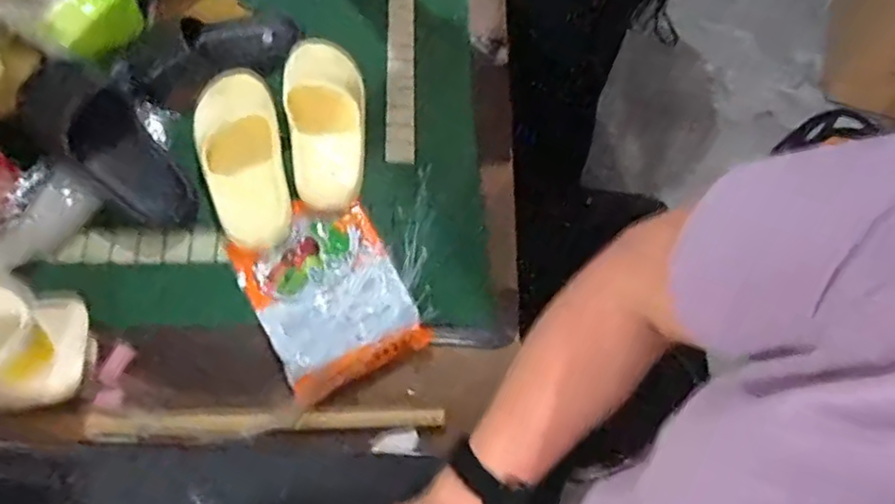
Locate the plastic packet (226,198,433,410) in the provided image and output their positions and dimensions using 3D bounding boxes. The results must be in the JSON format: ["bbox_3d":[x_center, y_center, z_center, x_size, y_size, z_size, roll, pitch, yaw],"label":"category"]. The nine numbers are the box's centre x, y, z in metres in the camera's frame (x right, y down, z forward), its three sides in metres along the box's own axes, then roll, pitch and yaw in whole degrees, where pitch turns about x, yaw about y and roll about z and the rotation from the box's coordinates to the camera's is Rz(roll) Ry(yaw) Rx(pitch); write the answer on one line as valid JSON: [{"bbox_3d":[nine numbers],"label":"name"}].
[{"bbox_3d":[-0.140,0.048,0.758,0.170,0.015,0.230,-24,64,-16],"label":"plastic packet"}]

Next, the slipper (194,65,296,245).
[{"bbox_3d":[-0.267,-0.129,0.822,0.107,0.055,0.257,-10,61,-9],"label":"slipper"}]

